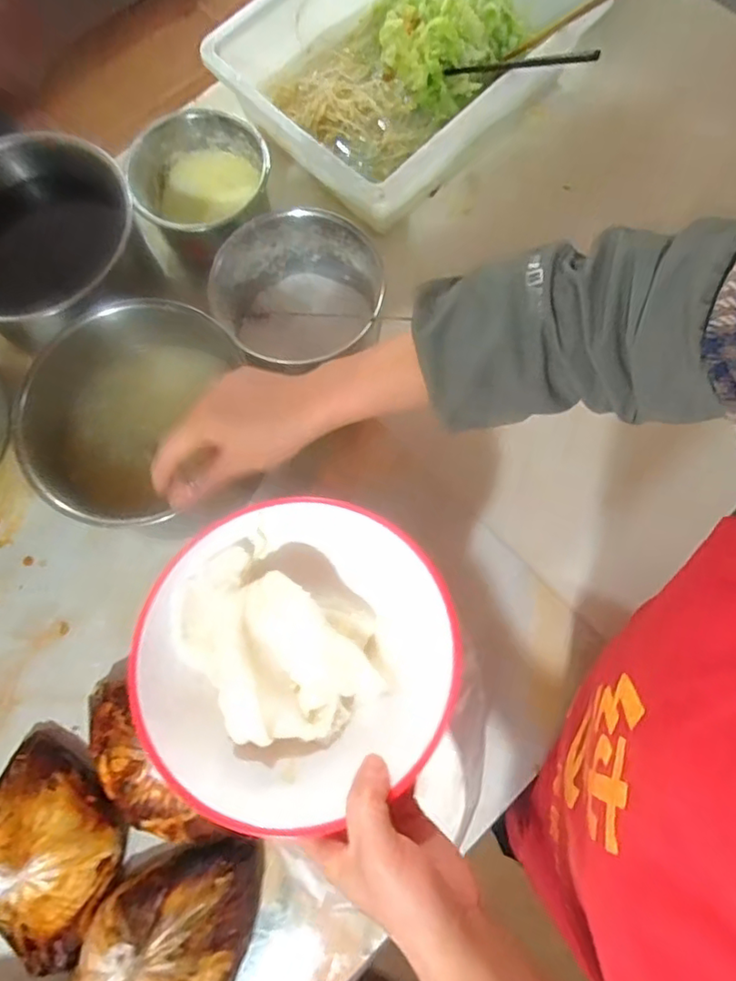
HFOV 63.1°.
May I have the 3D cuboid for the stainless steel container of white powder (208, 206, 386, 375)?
[{"bbox_3d":[-0.067,-0.173,0.603,0.142,0.121,0.154,0,76,2],"label":"stainless steel container of white powder"}]

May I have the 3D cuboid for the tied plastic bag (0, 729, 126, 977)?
[{"bbox_3d":[-0.275,0.299,0.498,0.156,0.072,0.126,41,80,11],"label":"tied plastic bag"}]

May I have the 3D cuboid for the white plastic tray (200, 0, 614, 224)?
[{"bbox_3d":[0.046,-0.481,0.657,0.298,0.110,0.360,43,81,11],"label":"white plastic tray"}]

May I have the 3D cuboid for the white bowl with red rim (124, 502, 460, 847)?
[{"bbox_3d":[-0.046,0.101,0.389,0.197,0.065,0.186,0,76,2],"label":"white bowl with red rim"}]

